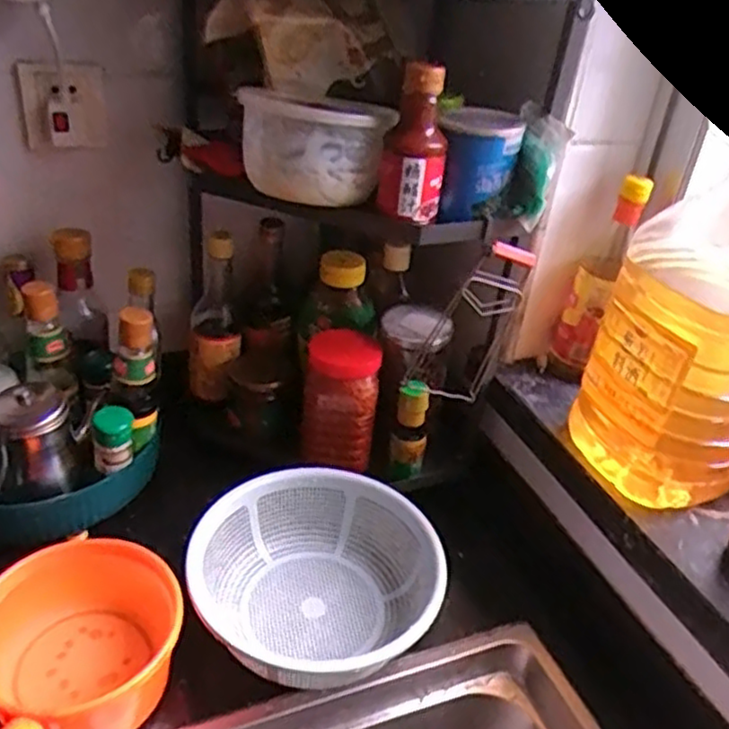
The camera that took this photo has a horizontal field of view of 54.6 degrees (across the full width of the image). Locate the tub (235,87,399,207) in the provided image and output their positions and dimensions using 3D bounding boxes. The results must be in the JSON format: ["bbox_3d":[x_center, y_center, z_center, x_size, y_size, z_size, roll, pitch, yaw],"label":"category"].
[{"bbox_3d":[-0.054,-0.222,0.685,0.131,0.091,0.144,-2,34,-13],"label":"tub"}]

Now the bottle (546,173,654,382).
[{"bbox_3d":[0.261,-0.092,0.790,0.053,0.235,0.062,28,38,29],"label":"bottle"}]

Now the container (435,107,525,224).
[{"bbox_3d":[0.108,-0.193,0.684,0.074,0.088,0.085,11,33,6],"label":"container"}]

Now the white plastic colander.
[{"bbox_3d":[-0.038,0.214,0.707,0.215,0.089,0.226,5,33,-3],"label":"white plastic colander"}]

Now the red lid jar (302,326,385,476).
[{"bbox_3d":[-0.029,0.053,0.835,0.085,0.159,0.089,6,33,-1],"label":"red lid jar"}]

